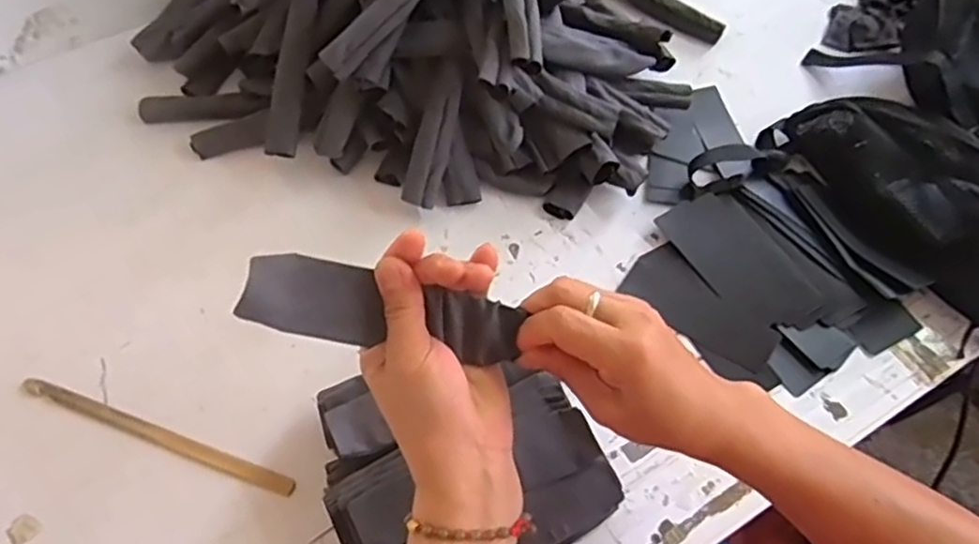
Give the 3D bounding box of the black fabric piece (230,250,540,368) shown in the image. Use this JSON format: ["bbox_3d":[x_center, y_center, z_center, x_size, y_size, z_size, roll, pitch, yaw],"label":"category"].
[{"bbox_3d":[-0.057,0.022,0.379,0.148,0.008,0.042,14,85,-9],"label":"black fabric piece"}]

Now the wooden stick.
[{"bbox_3d":[-0.290,0.141,0.600,0.269,0.007,0.015,17,60,11],"label":"wooden stick"}]

